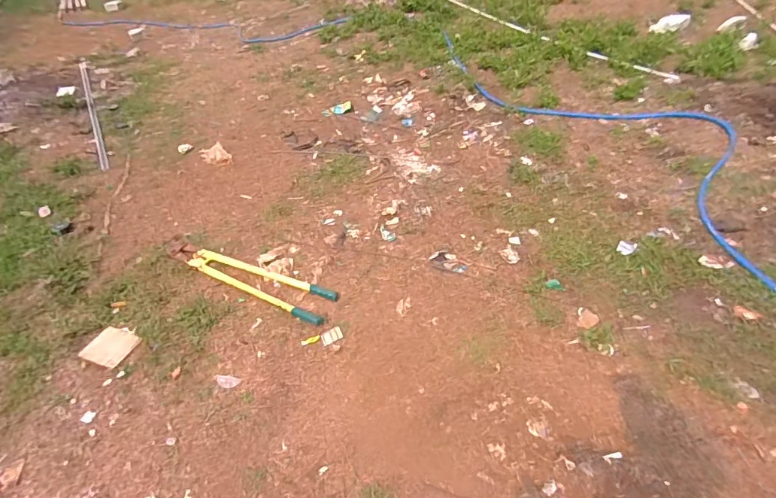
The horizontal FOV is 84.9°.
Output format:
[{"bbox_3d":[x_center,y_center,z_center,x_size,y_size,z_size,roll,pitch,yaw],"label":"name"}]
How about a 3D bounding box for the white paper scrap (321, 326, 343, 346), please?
[{"bbox_3d":[-0.235,0.366,1.786,0.086,0.008,0.061,-21,47,-14],"label":"white paper scrap"}]

